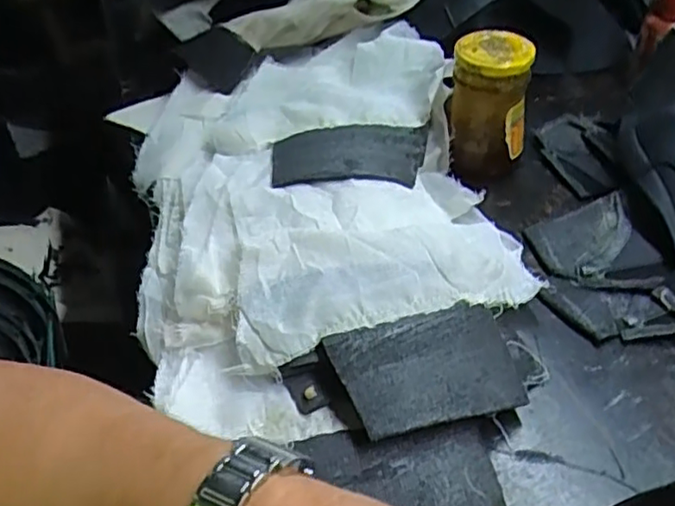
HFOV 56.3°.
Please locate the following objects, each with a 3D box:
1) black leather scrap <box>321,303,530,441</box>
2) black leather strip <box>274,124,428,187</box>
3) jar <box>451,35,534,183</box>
[{"bbox_3d":[0.052,0.062,0.342,0.103,0.010,0.061,-9,60,-23],"label":"black leather scrap"},{"bbox_3d":[0.011,-0.075,0.471,0.118,0.024,0.077,-3,43,1],"label":"black leather strip"},{"bbox_3d":[0.118,-0.111,0.492,0.056,0.108,0.048,8,45,13],"label":"jar"}]

